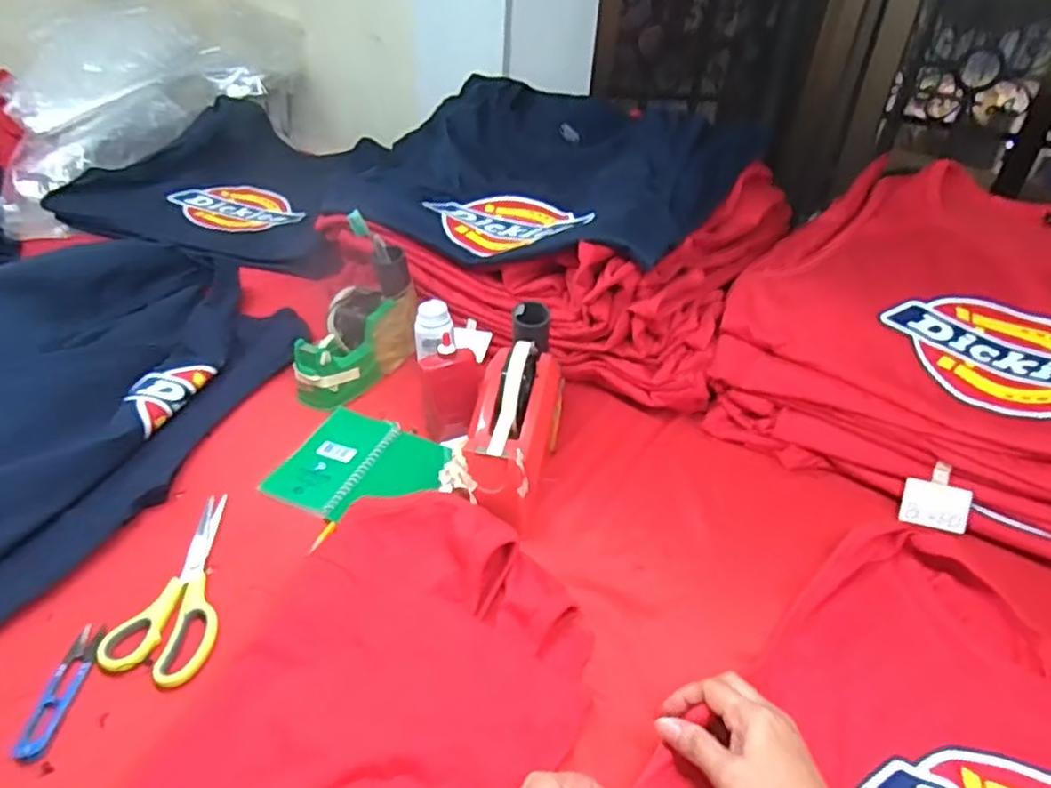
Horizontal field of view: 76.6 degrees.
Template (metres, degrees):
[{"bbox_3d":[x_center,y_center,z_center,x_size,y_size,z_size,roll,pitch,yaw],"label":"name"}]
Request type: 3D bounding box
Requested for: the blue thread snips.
[{"bbox_3d":[-0.340,0.213,0.489,0.024,0.009,0.109,-2,36,-9],"label":"blue thread snips"}]

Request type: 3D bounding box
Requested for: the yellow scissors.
[{"bbox_3d":[-0.299,0.161,0.554,0.084,0.010,0.181,-7,37,-16],"label":"yellow scissors"}]

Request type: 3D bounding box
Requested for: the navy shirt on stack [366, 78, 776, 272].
[{"bbox_3d":[0.031,-0.293,0.877,0.471,0.135,0.328,27,41,28],"label":"navy shirt on stack"}]

